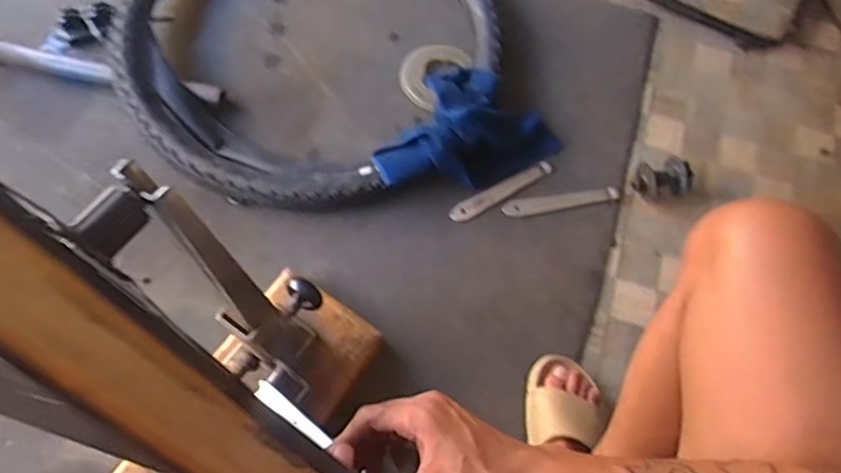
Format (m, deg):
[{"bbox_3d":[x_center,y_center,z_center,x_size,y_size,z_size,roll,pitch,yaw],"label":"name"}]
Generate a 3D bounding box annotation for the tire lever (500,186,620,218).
[{"bbox_3d":[0.239,-0.059,1.031,0.196,0.008,0.031,-9,67,-6],"label":"tire lever"}]

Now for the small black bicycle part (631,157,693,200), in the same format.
[{"bbox_3d":[0.407,-0.099,1.025,0.092,0.067,0.058,-11,67,-7],"label":"small black bicycle part"}]

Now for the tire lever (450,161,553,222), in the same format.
[{"bbox_3d":[0.140,-0.080,1.038,0.199,0.006,0.034,-30,71,-14],"label":"tire lever"}]

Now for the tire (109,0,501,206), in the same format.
[{"bbox_3d":[-0.210,-0.376,1.115,0.625,0.091,0.678,1,66,-2],"label":"tire"}]

